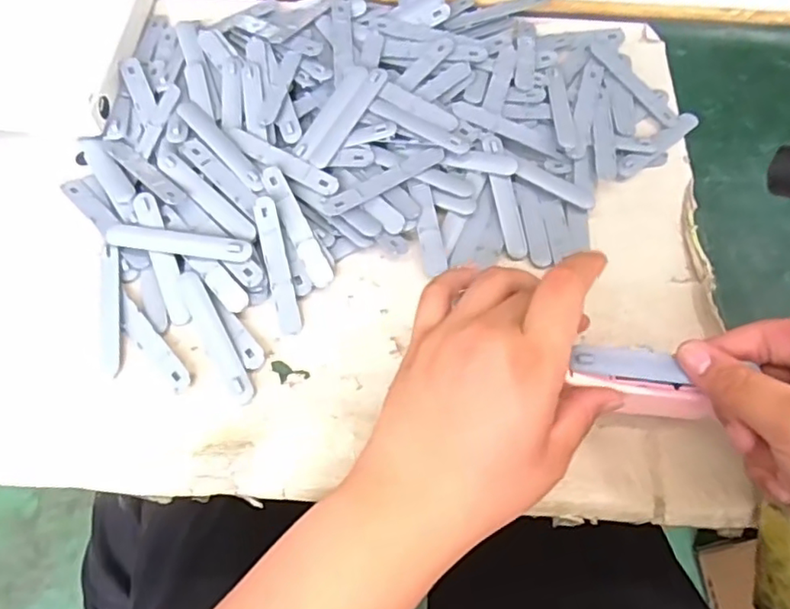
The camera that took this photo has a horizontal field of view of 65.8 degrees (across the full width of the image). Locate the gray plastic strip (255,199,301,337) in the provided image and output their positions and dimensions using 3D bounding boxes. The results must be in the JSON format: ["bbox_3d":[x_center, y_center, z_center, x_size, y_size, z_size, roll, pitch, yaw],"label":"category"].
[{"bbox_3d":[-0.075,-0.026,0.392,0.014,0.004,0.093,-13,76,-8],"label":"gray plastic strip"}]

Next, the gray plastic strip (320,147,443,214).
[{"bbox_3d":[-0.007,-0.086,0.420,0.092,0.007,0.016,-29,69,-14],"label":"gray plastic strip"}]

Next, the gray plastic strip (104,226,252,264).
[{"bbox_3d":[-0.139,-0.041,0.393,0.095,0.008,0.017,9,65,3],"label":"gray plastic strip"}]

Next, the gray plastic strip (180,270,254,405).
[{"bbox_3d":[-0.112,0.019,0.376,0.015,0.004,0.094,-26,68,-13],"label":"gray plastic strip"}]

